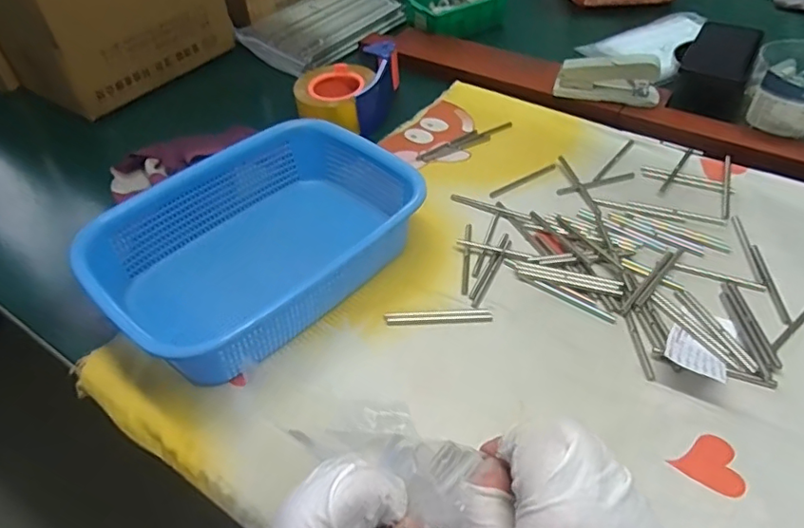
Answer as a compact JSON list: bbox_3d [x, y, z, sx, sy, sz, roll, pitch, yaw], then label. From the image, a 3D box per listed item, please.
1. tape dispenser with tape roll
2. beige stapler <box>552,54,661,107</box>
[{"bbox_3d":[-0.069,-0.228,0.726,0.111,0.066,0.140,5,48,9],"label":"tape dispenser with tape roll"},{"bbox_3d":[0.252,-0.229,0.679,0.120,0.052,0.033,10,49,11],"label":"beige stapler"}]

